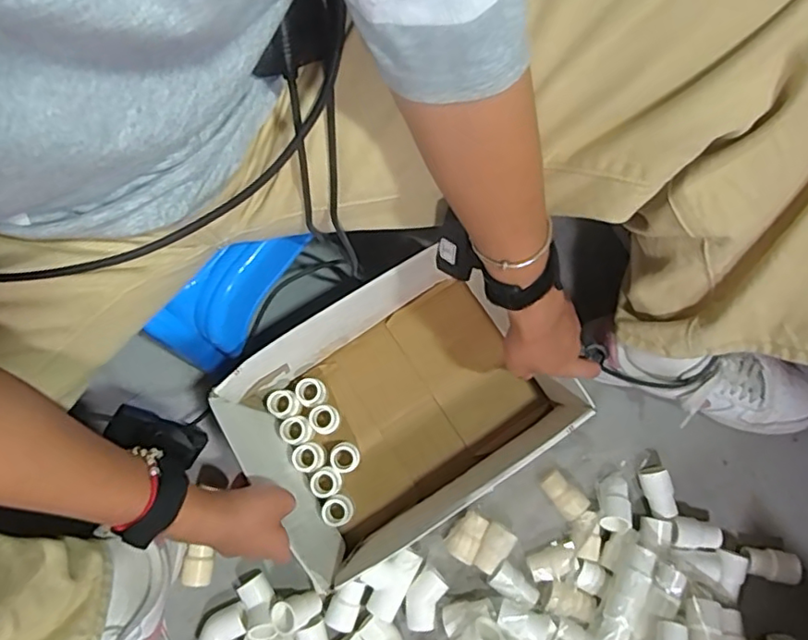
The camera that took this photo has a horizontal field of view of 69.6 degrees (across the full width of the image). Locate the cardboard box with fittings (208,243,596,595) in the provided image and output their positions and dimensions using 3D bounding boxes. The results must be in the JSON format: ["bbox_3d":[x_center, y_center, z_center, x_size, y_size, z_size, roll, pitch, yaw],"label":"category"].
[{"bbox_3d":[-0.005,0.089,0.609,0.300,0.122,0.219,-33,78,-7],"label":"cardboard box with fittings"}]

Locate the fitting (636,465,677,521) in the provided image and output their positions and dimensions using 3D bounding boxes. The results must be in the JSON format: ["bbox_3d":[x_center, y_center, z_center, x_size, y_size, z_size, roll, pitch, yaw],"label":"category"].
[{"bbox_3d":[0.273,0.184,0.625,0.029,0.024,0.053,-18,77,-4],"label":"fitting"}]

